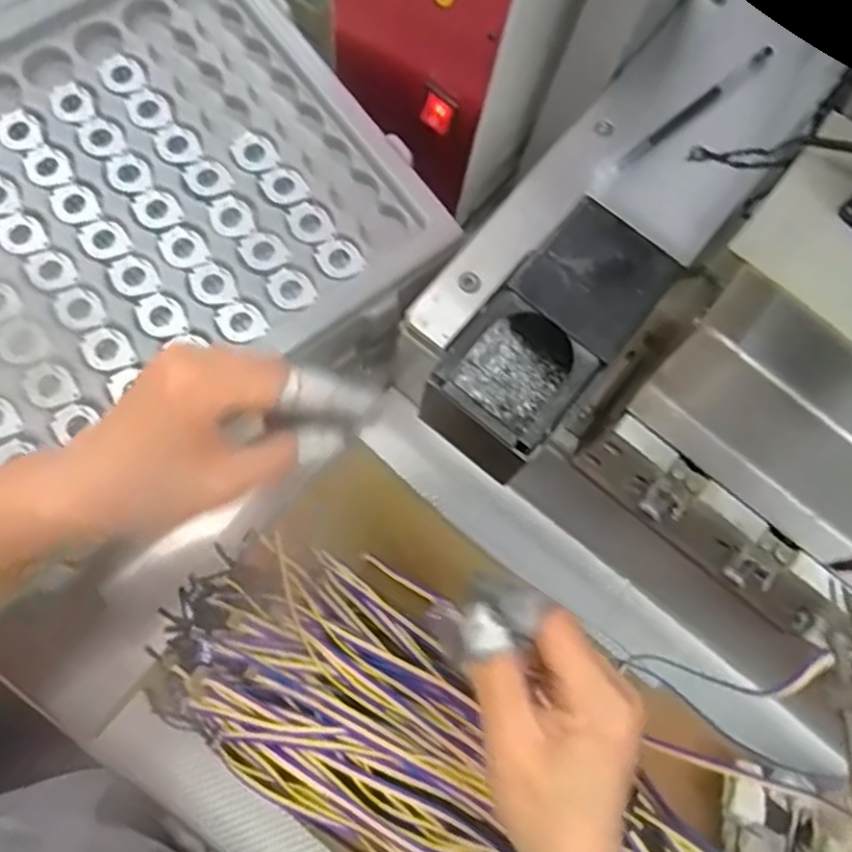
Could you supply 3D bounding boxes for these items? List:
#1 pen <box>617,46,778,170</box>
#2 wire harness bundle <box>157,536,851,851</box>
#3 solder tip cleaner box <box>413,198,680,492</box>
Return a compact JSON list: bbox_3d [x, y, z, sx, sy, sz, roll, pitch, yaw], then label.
[{"bbox_3d":[0.153,-0.179,0.399,0.128,0.011,0.007,-40,82,-13],"label":"pen"},{"bbox_3d":[0.049,0.209,0.373,0.431,0.071,0.160,26,71,8],"label":"wire harness bundle"},{"bbox_3d":[0.052,-0.033,0.317,0.062,0.061,0.118,40,76,6],"label":"solder tip cleaner box"}]

